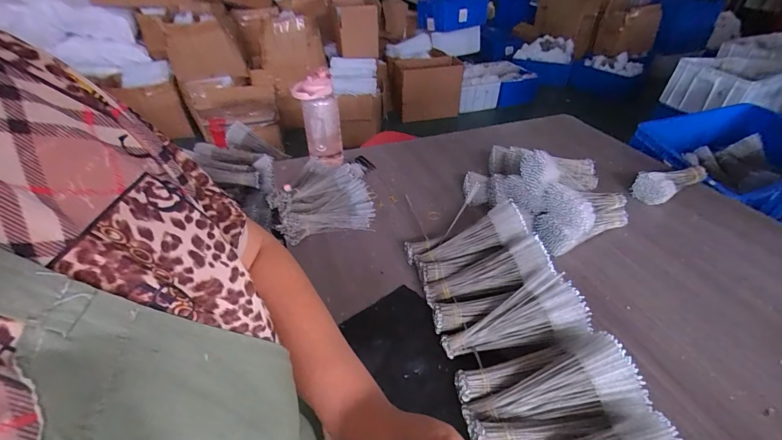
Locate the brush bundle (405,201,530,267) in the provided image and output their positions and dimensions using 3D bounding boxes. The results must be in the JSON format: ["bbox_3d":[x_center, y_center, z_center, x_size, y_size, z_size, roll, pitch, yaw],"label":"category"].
[{"bbox_3d":[0.151,0.037,0.767,0.258,0.040,0.093,-21,33,20],"label":"brush bundle"}]

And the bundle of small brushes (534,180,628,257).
[{"bbox_3d":[0.470,-0.028,0.863,0.260,0.133,0.113,-21,43,-24],"label":"bundle of small brushes"}]

